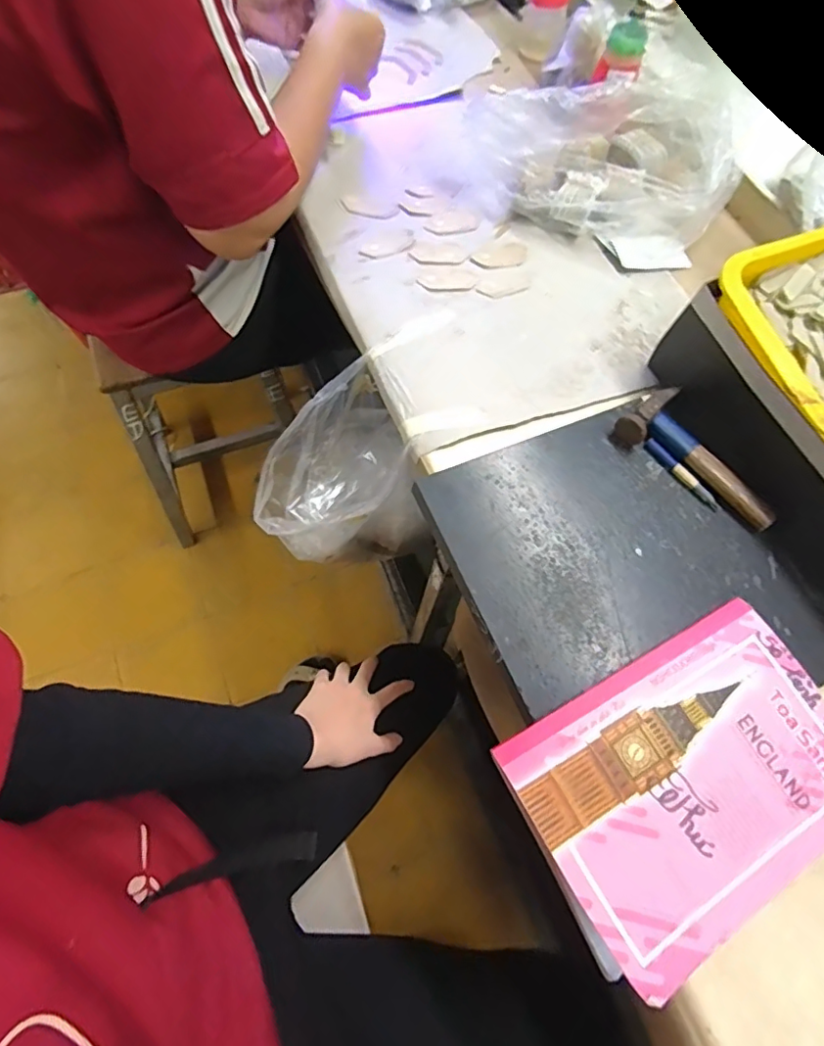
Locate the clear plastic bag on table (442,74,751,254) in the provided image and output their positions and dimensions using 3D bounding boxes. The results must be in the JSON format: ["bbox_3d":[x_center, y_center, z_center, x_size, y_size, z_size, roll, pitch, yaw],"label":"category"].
[{"bbox_3d":[0.226,-0.466,0.685,0.348,0.113,0.200,16,67,3],"label":"clear plastic bag on table"}]

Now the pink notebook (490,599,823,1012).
[{"bbox_3d":[0.209,0.182,0.402,0.253,0.014,0.168,-26,68,-15],"label":"pink notebook"}]

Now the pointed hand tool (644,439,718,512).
[{"bbox_3d":[0.255,-0.046,0.520,0.009,0.012,0.087,-39,74,-17],"label":"pointed hand tool"}]

